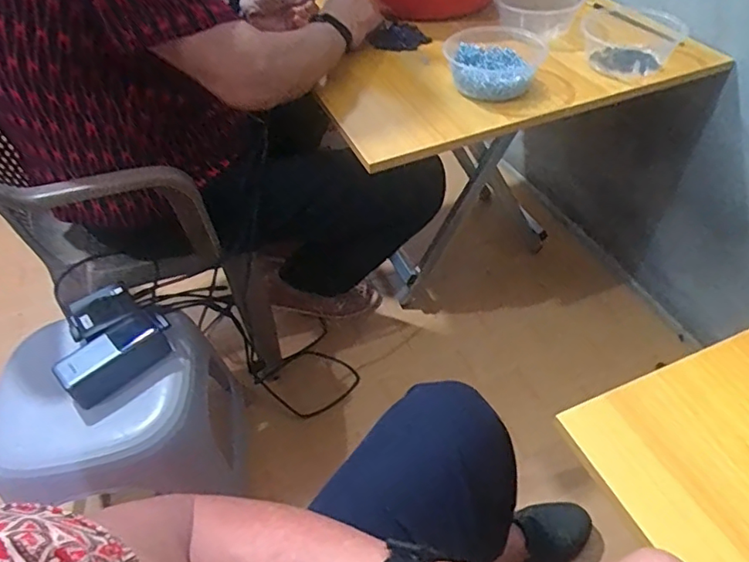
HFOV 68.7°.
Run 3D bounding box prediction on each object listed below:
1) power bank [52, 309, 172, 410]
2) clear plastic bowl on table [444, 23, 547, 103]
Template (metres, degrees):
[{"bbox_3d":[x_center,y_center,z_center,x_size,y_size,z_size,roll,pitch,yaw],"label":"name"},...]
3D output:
[{"bbox_3d":[-0.334,0.099,0.702,0.053,0.061,0.124,35,58,31],"label":"power bank"},{"bbox_3d":[0.178,-0.332,0.823,0.145,0.054,0.165,6,48,10],"label":"clear plastic bowl on table"}]

